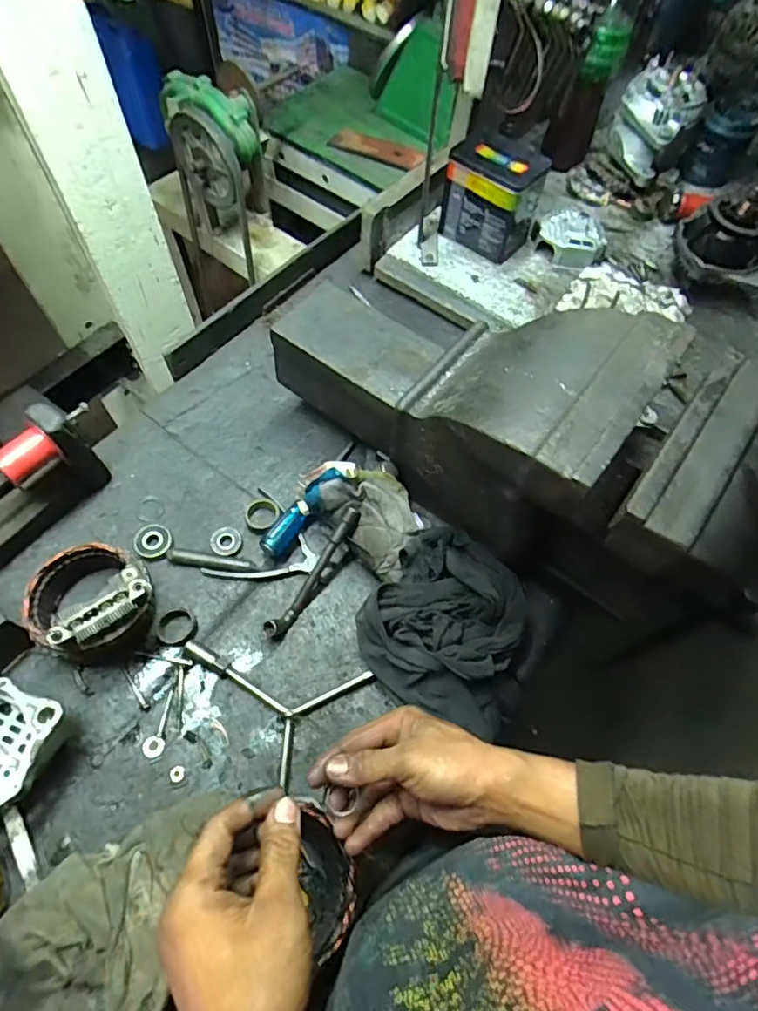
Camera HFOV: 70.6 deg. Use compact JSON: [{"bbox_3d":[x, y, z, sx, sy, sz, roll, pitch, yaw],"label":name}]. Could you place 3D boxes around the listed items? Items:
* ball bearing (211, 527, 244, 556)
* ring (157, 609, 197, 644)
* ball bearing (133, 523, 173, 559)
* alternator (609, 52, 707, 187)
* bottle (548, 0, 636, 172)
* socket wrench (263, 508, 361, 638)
[{"bbox_3d":[-0.177,0.041,0.621,0.035,0.009,0.037,1,62,-2],"label":"ball bearing"},{"bbox_3d":[-0.216,0.129,0.570,0.039,0.013,0.037,1,62,-2],"label":"ring"},{"bbox_3d":[-0.260,0.041,0.616,0.041,0.010,0.042,1,62,-2],"label":"ball bearing"},{"bbox_3d":[0.448,-0.624,0.871,0.124,0.105,0.140,27,64,11],"label":"alternator"},{"bbox_3d":[0.337,-0.666,0.830,0.063,0.255,0.065,22,63,8],"label":"bottle"},{"bbox_3d":[-0.071,0.072,0.579,0.015,0.035,0.161,33,87,13],"label":"socket wrench"}]

